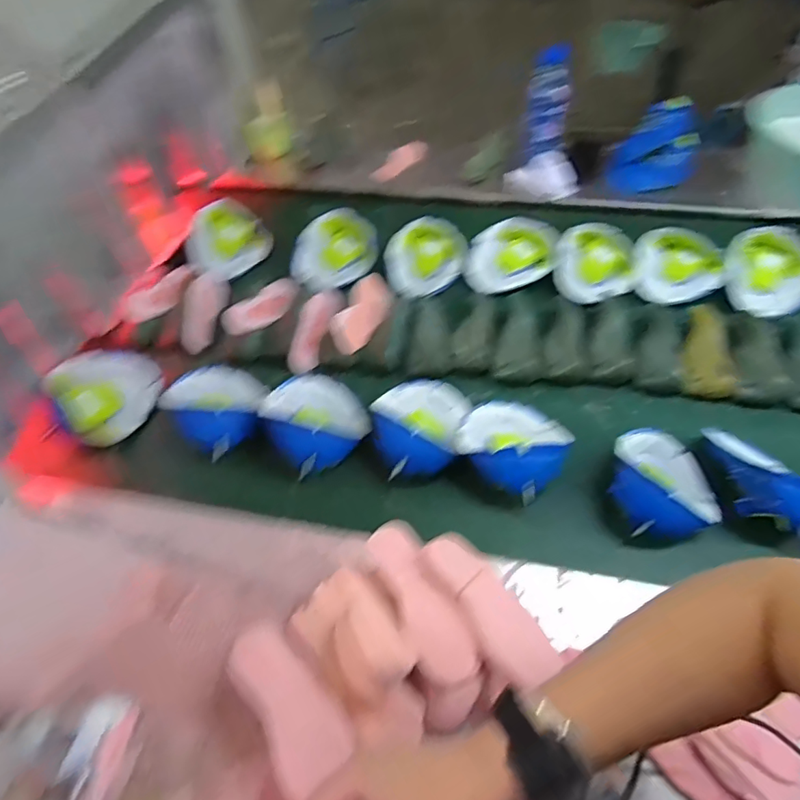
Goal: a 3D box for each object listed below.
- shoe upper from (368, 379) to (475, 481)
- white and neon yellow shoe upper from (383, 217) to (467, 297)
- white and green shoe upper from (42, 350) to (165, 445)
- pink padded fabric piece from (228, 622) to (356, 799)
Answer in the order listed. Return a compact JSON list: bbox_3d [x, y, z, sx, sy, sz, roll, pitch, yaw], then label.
[{"bbox_3d":[0.034,0.029,0.735,0.135,0.060,0.185,24,59,13],"label":"shoe upper"},{"bbox_3d":[0.044,-0.262,0.962,0.145,0.128,0.047,-7,15,17],"label":"white and neon yellow shoe upper"},{"bbox_3d":[-0.433,-0.004,0.784,0.150,0.065,0.134,-7,67,-32],"label":"white and green shoe upper"},{"bbox_3d":[-0.102,0.269,0.473,0.067,0.021,0.142,-31,62,-20],"label":"pink padded fabric piece"}]

